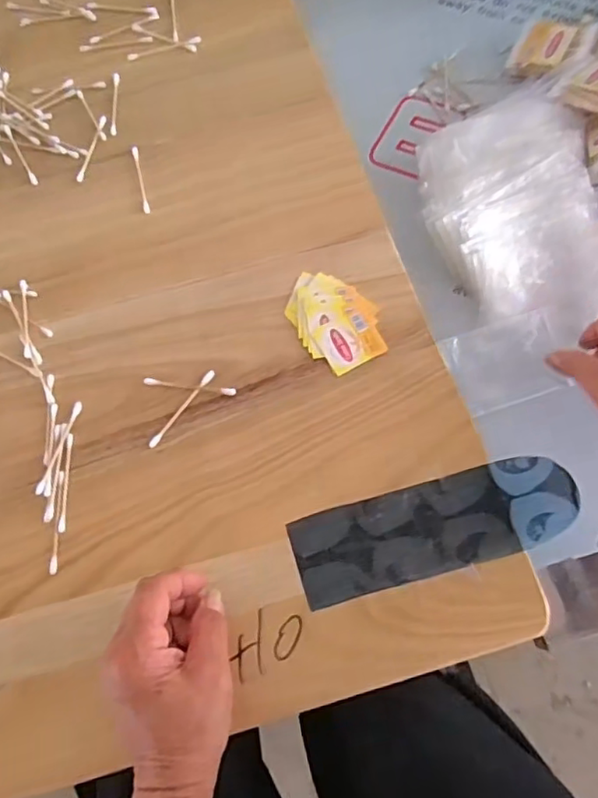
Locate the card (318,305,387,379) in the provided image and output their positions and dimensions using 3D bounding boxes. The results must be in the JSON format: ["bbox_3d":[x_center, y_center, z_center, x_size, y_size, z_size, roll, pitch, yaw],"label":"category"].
[{"bbox_3d":[0.040,-0.045,0.456,0.047,0.004,0.042,-28,71,-8],"label":"card"}]

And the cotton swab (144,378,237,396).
[{"bbox_3d":[-0.082,-0.009,0.452,0.070,0.009,0.006,9,70,6],"label":"cotton swab"}]

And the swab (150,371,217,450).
[{"bbox_3d":[-0.087,0.007,0.447,0.008,0.006,0.071,36,75,14],"label":"swab"}]

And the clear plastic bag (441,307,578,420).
[{"bbox_3d":[0.166,-0.029,0.484,0.087,0.004,0.067,-17,77,-3],"label":"clear plastic bag"}]

